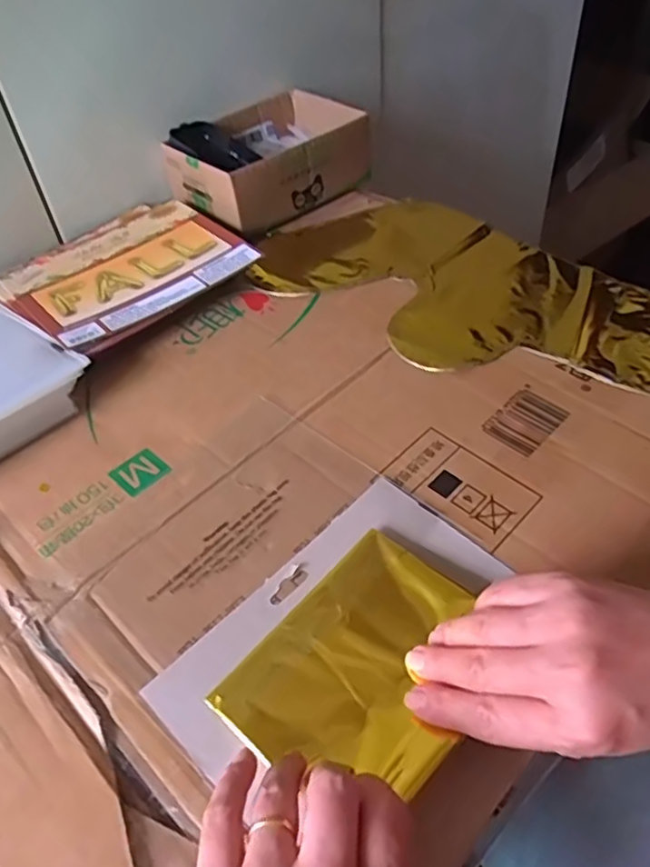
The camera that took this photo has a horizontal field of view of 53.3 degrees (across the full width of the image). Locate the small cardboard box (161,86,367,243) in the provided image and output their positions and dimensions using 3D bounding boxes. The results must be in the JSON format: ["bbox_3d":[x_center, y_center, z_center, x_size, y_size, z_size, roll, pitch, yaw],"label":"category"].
[{"bbox_3d":[-0.059,-0.293,0.684,0.195,0.064,0.145,-34,52,-23],"label":"small cardboard box"}]

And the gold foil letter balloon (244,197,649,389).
[{"bbox_3d":[0.134,-0.114,0.537,0.416,0.013,0.189,32,58,31],"label":"gold foil letter balloon"}]

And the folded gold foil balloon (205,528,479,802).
[{"bbox_3d":[0.024,0.120,0.337,0.105,0.013,0.133,31,57,30],"label":"folded gold foil balloon"}]

